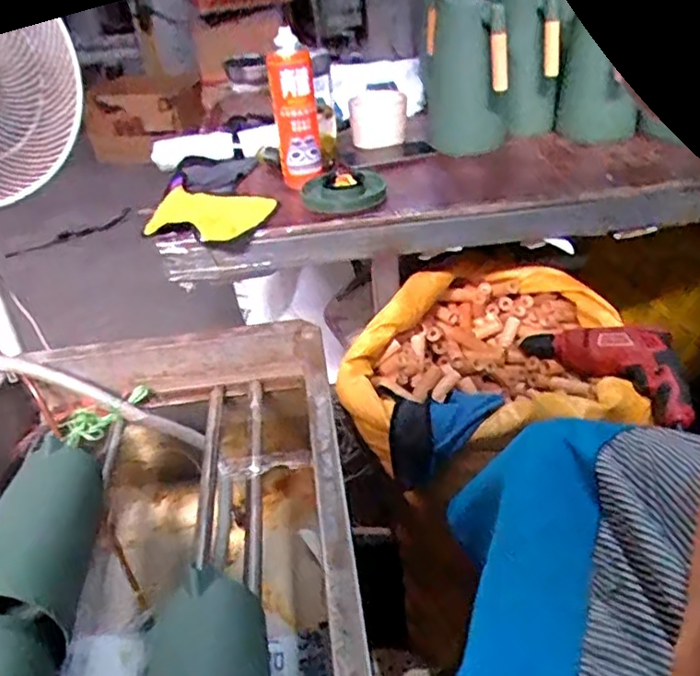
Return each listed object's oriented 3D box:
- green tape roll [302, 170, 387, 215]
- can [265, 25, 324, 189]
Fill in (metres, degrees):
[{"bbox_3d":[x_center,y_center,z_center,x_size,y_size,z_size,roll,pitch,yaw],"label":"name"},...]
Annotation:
[{"bbox_3d":[-0.008,-0.220,0.959,0.122,0.023,0.099,-2,40,1],"label":"green tape roll"},{"bbox_3d":[-0.079,-0.327,0.938,0.068,0.192,0.067,-6,40,-3],"label":"can"}]

